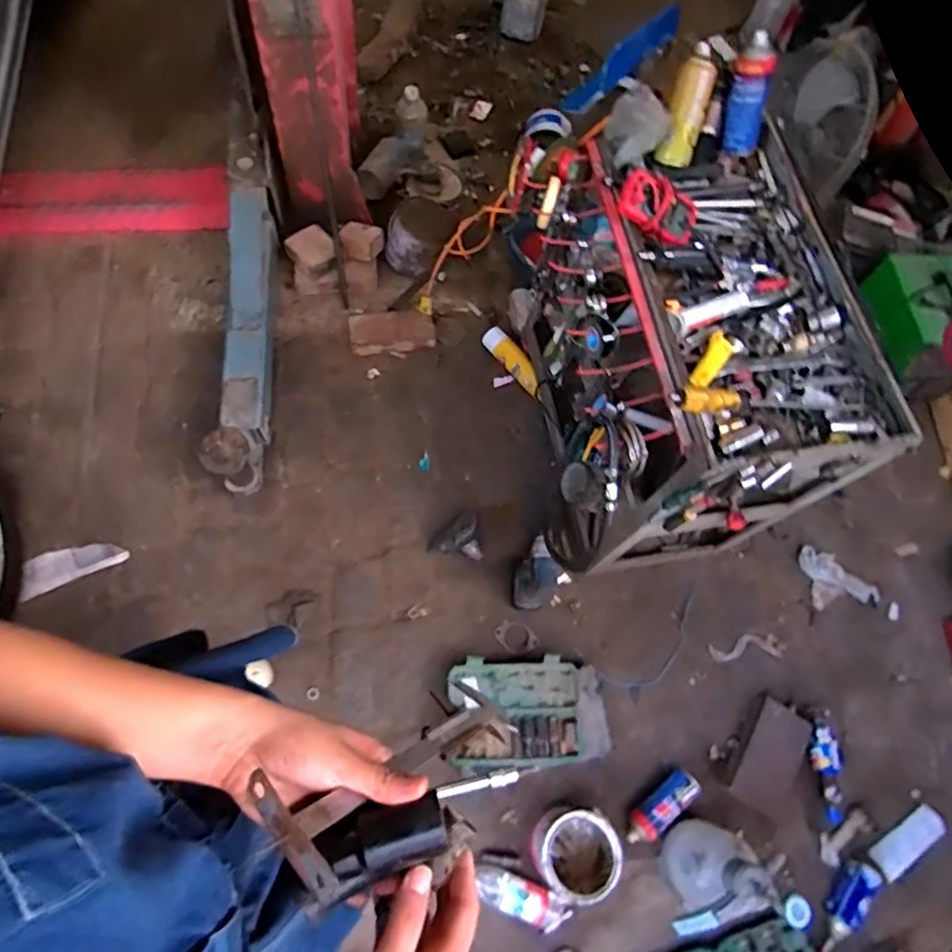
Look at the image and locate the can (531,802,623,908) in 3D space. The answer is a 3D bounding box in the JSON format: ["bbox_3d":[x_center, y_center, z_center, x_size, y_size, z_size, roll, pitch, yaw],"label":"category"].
[{"bbox_3d":[0.200,0.747,1.226,0.160,0.124,0.148,2,67,-6],"label":"can"}]

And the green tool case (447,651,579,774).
[{"bbox_3d":[0.089,0.504,1.329,0.283,0.039,0.218,-1,68,-7],"label":"green tool case"}]

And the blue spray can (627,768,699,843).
[{"bbox_3d":[0.395,0.707,1.324,0.188,0.079,0.065,-38,75,-18],"label":"blue spray can"}]

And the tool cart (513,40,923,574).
[{"bbox_3d":[0.357,-0.240,1.230,0.473,0.689,0.715,-2,68,-8],"label":"tool cart"}]

